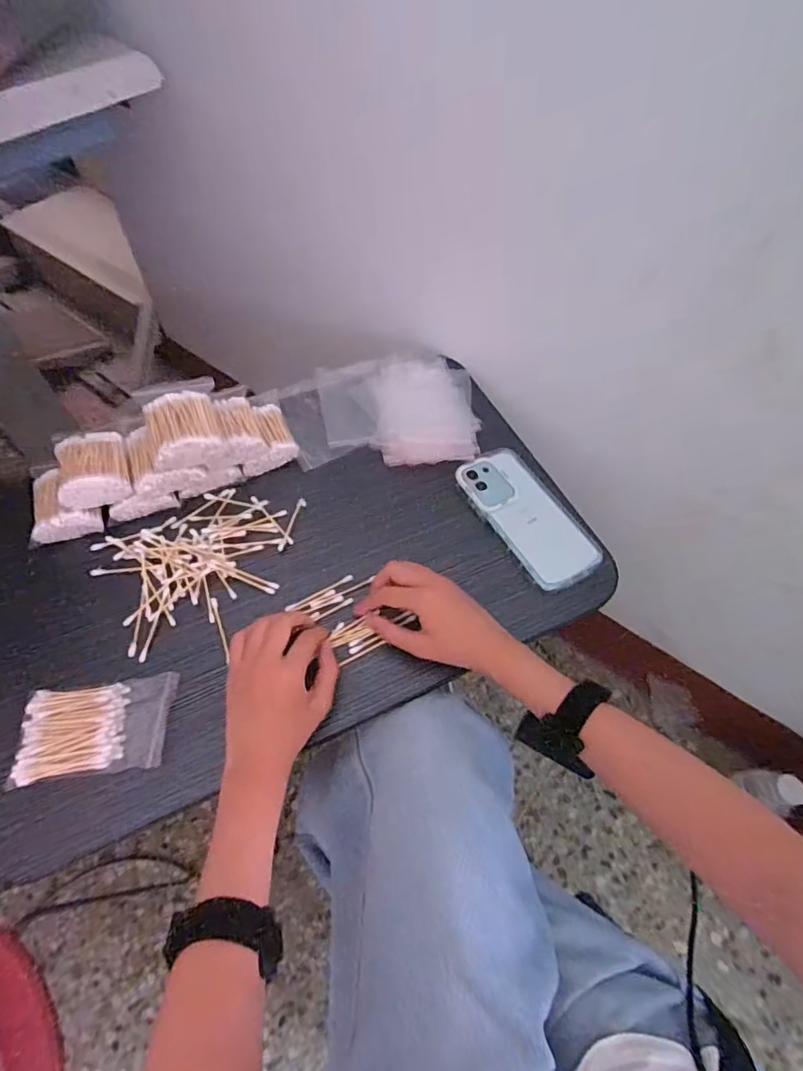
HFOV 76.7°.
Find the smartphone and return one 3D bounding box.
[{"bbox_3d":[0.133,-0.024,0.530,0.082,0.012,0.166,-27,63,-17],"label":"smartphone"}]

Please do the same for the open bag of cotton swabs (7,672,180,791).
[{"bbox_3d":[-0.249,0.156,0.416,0.116,0.016,0.073,-5,59,-5],"label":"open bag of cotton swabs"}]

